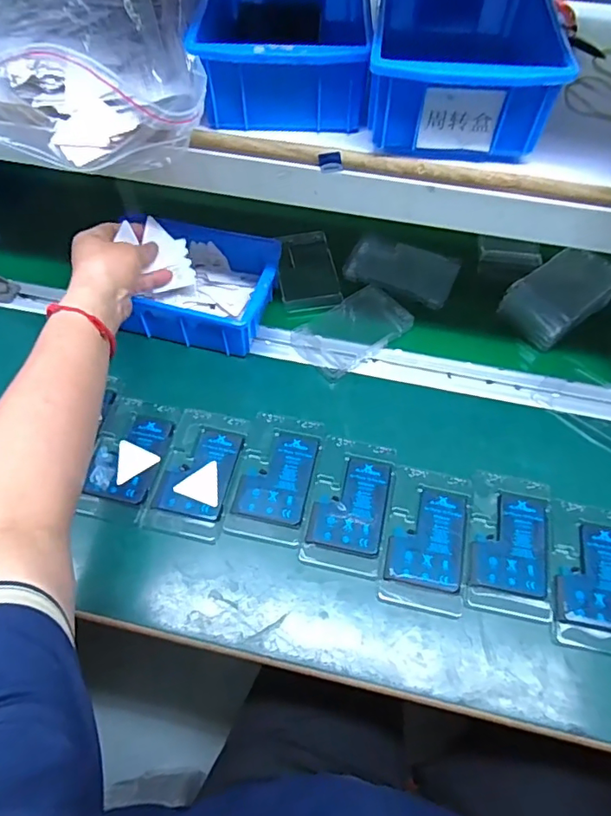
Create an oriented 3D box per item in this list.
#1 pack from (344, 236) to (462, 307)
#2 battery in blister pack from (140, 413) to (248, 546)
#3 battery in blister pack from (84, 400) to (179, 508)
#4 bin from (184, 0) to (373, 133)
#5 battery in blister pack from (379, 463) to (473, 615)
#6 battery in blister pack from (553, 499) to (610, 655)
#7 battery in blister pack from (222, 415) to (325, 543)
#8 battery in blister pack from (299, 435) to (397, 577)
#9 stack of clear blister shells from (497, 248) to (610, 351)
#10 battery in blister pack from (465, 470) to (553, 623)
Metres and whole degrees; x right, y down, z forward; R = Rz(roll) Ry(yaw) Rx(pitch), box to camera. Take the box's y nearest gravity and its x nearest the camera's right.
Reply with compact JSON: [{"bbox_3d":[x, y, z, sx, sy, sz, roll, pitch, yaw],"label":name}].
[{"bbox_3d":[0.117,-0.175,0.641,0.133,0.021,0.080,25,61,15],"label":"pack"},{"bbox_3d":[-0.105,0.063,0.511,0.077,0.017,0.127,11,59,7],"label":"battery in blister pack"},{"bbox_3d":[-0.174,0.043,0.518,0.068,0.007,0.106,8,58,4],"label":"battery in blister pack"},{"bbox_3d":[-0.016,-0.310,0.429,0.123,0.062,0.192,1,58,1],"label":"bin"},{"bbox_3d":[0.113,0.118,0.479,0.072,0.015,0.126,11,59,7],"label":"battery in blister pack"},{"bbox_3d":[0.258,0.147,0.458,0.072,0.007,0.126,10,59,6],"label":"battery in blister pack"},{"bbox_3d":[-0.028,0.063,0.505,0.075,0.007,0.127,11,59,6],"label":"battery in blister pack"},{"bbox_3d":[0.043,0.089,0.494,0.072,0.015,0.126,11,59,6],"label":"battery in blister pack"},{"bbox_3d":[0.295,-0.132,0.596,0.130,0.054,0.080,-34,64,-19],"label":"stack of clear blister shells"},{"bbox_3d":[0.187,0.122,0.477,0.073,0.012,0.128,10,59,6],"label":"battery in blister pack"}]

